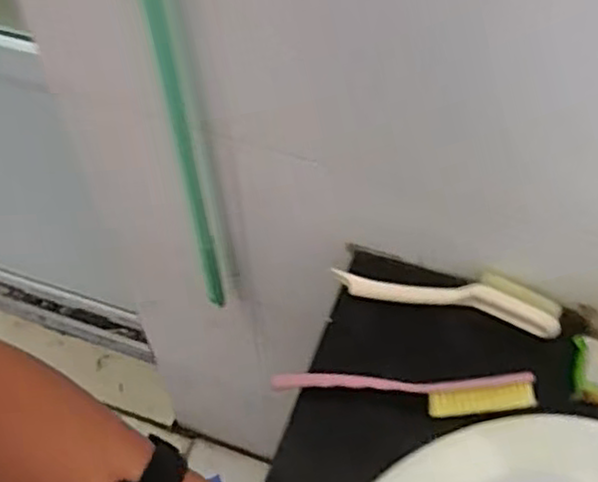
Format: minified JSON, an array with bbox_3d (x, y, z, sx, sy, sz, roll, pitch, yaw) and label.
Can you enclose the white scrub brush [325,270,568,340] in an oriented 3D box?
[{"bbox_3d":[0.143,0.048,0.692,0.211,0.023,0.044,14,55,10],"label":"white scrub brush"}]

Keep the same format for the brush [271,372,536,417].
[{"bbox_3d":[0.090,0.133,0.630,0.224,0.037,0.030,4,54,3],"label":"brush"}]

